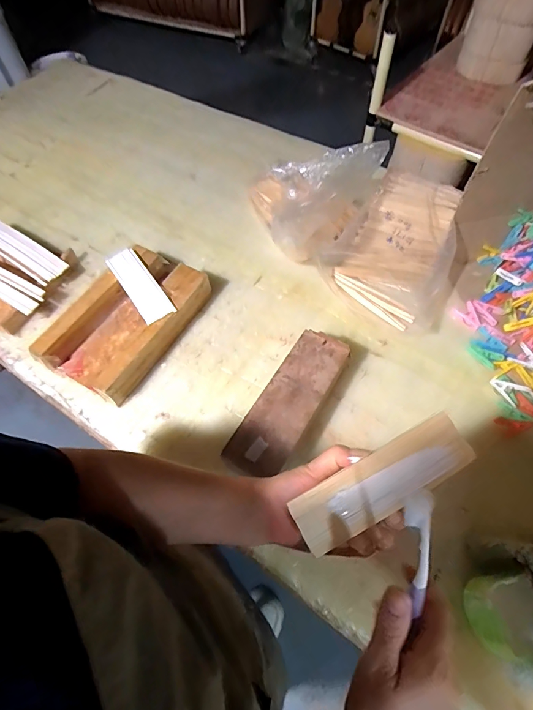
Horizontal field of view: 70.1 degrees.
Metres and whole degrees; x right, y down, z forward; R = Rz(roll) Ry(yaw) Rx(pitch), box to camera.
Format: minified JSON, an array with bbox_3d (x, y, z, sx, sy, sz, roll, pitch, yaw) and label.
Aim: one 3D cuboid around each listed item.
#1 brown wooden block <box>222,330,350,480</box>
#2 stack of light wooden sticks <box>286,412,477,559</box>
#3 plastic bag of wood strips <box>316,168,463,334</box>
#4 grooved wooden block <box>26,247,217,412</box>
[{"bbox_3d":[0.041,0.075,0.591,0.086,0.069,0.251,28,64,17],"label":"brown wooden block"},{"bbox_3d":[0.107,0.111,0.338,0.173,0.017,0.049,-27,62,-12],"label":"stack of light wooden sticks"},{"bbox_3d":[0.259,-0.214,0.726,0.228,0.087,0.306,25,65,16],"label":"plastic bag of wood strips"},{"bbox_3d":[-0.245,-0.064,0.682,0.174,0.066,0.275,27,65,17],"label":"grooved wooden block"}]

